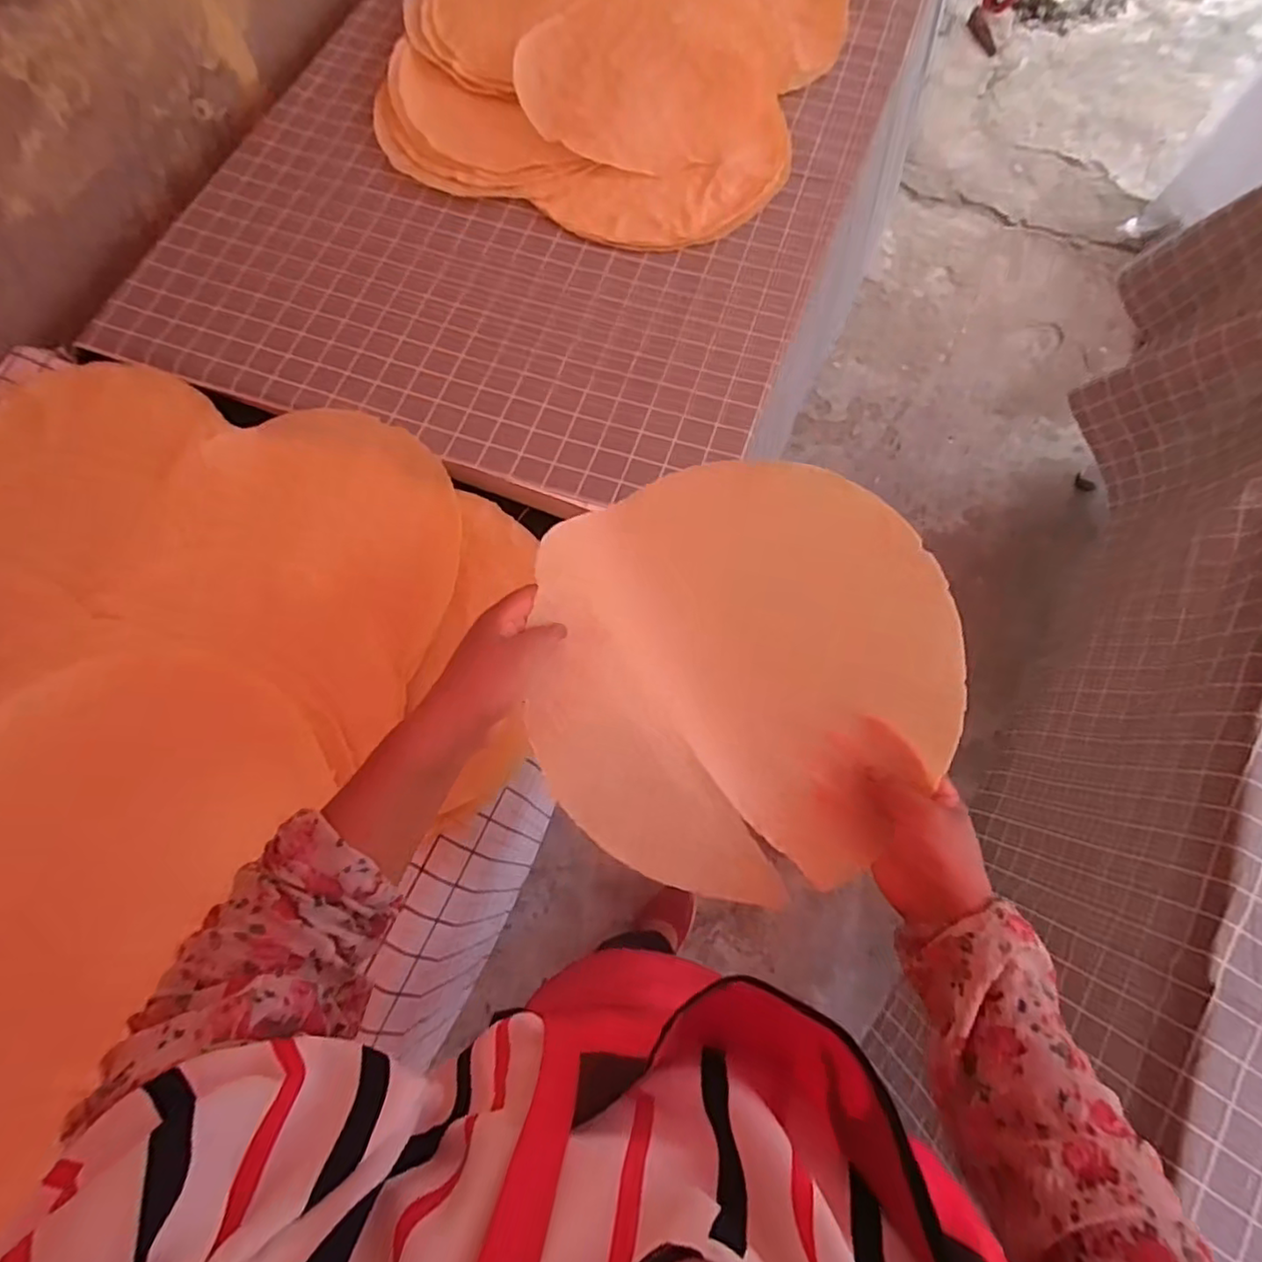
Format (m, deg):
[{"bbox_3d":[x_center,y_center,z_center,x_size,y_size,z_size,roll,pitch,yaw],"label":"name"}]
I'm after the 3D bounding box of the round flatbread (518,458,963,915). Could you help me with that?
[{"bbox_3d":[0.083,0.029,0.501,0.304,0.092,0.323,3,73,2],"label":"round flatbread"}]

